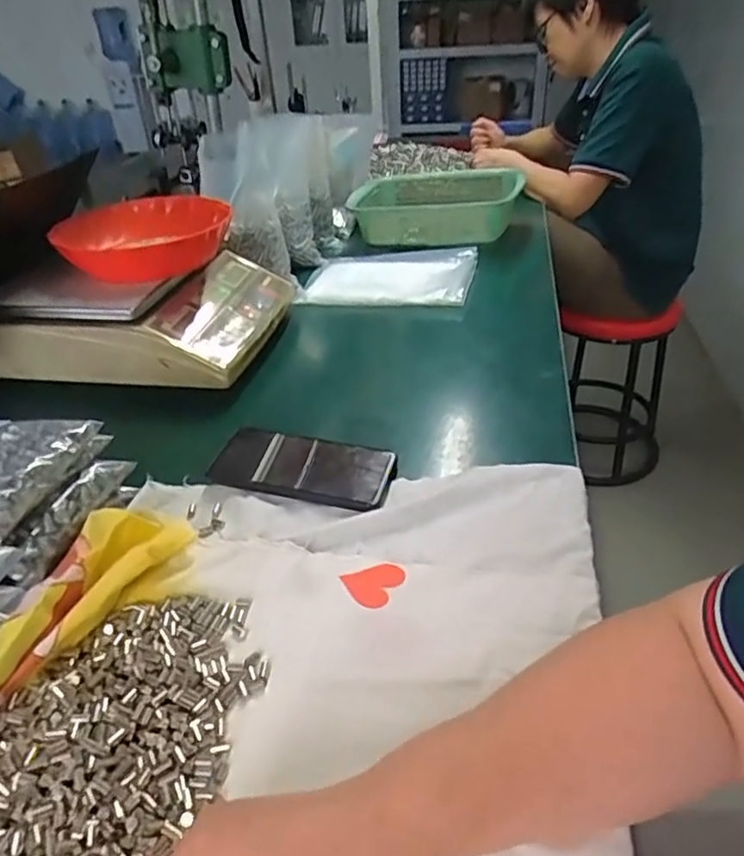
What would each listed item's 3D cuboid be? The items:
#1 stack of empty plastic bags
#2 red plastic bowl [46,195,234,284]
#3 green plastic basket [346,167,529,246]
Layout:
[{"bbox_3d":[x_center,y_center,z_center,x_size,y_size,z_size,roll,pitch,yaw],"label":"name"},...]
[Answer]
[{"bbox_3d":[0.023,-0.242,0.954,0.265,0.031,0.203,6,36,13],"label":"stack of empty plastic bags"},{"bbox_3d":[-0.281,-0.246,0.788,0.182,0.062,0.182,-2,35,2],"label":"red plastic bowl"},{"bbox_3d":[0.106,-0.410,1.120,0.319,0.071,0.250,8,37,16],"label":"green plastic basket"}]

